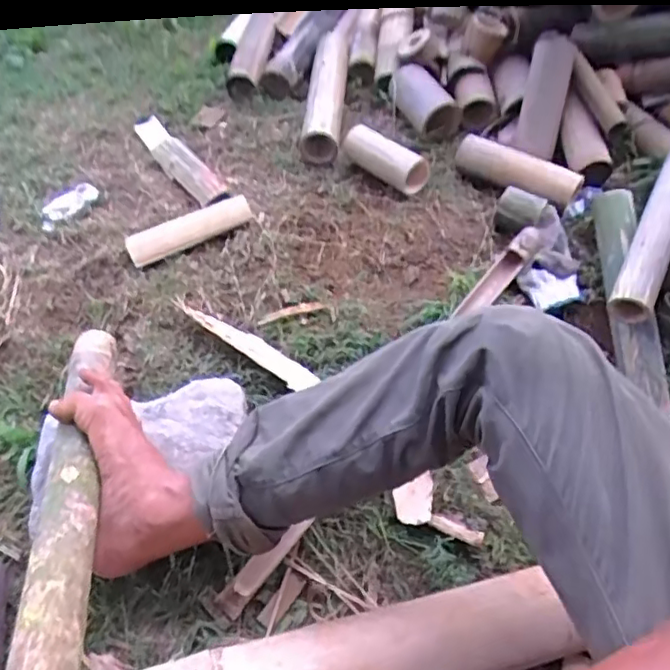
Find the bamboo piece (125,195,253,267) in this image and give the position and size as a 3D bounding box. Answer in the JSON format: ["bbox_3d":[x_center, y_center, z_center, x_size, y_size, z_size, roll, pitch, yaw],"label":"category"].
[{"bbox_3d":[-0.227,-0.164,0.958,0.195,0.042,0.035,-25,50,-17],"label":"bamboo piece"}]

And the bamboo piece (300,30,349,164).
[{"bbox_3d":[-0.016,-0.473,1.177,0.074,0.088,0.365,1,47,4],"label":"bamboo piece"}]

